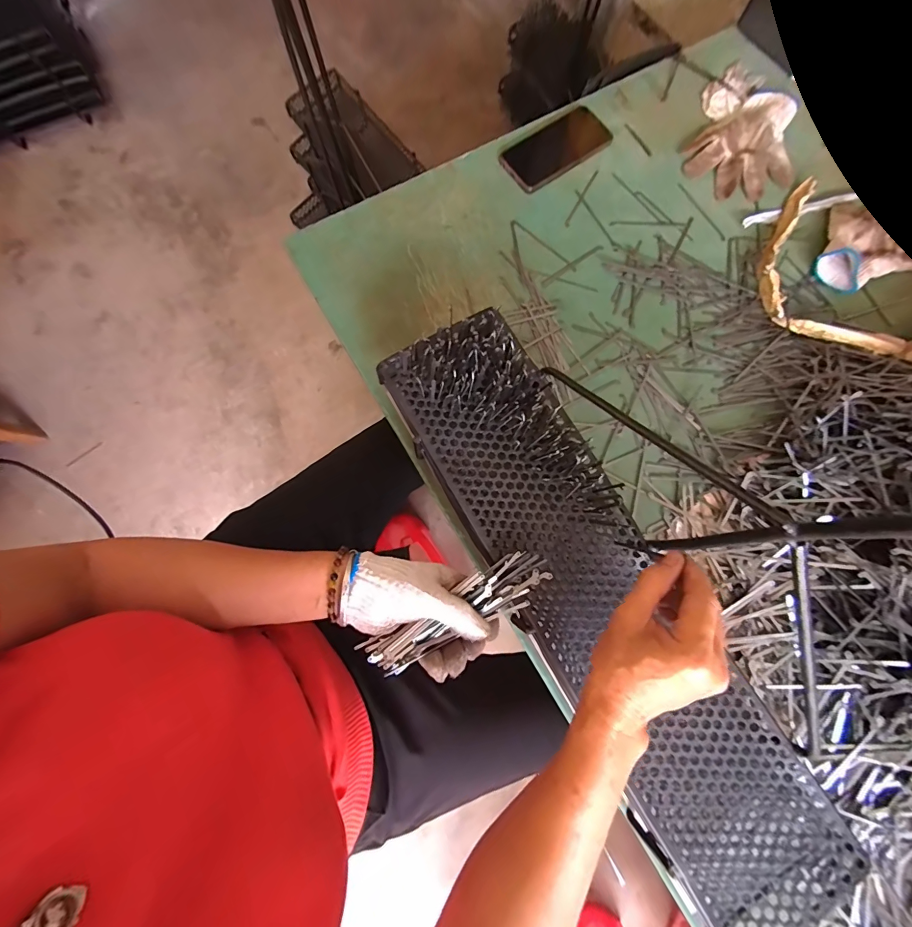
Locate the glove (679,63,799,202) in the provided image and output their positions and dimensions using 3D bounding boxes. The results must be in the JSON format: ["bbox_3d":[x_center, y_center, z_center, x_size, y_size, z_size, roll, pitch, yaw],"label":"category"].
[{"bbox_3d":[0.435,-0.495,0.577,0.154,0.030,0.231,23,78,4],"label":"glove"}]

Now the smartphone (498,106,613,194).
[{"bbox_3d":[0.145,-0.459,0.570,0.154,0.009,0.074,-34,90,-1],"label":"smartphone"}]

